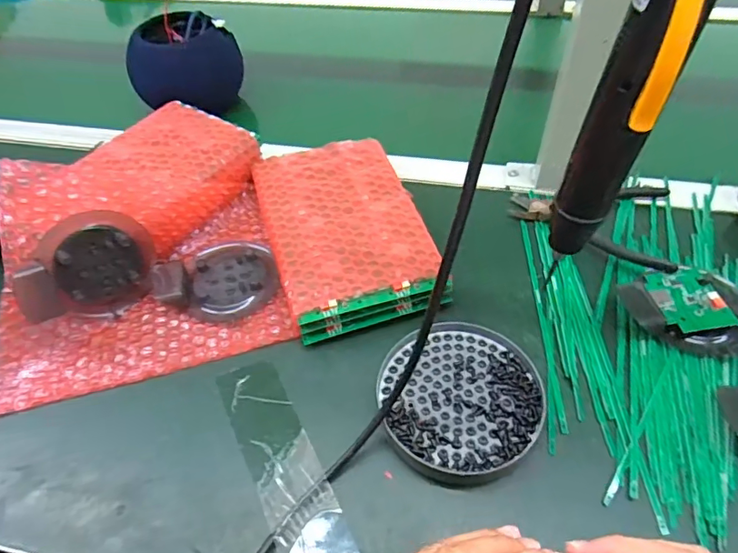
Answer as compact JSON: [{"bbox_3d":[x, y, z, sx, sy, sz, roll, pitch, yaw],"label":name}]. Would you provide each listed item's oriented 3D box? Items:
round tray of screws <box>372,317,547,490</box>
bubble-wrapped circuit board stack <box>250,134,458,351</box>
[{"bbox_3d":[0.065,0.086,0.364,0.110,0.017,0.117,-2,48,2],"label":"round tray of screws"},{"bbox_3d":[-0.024,-0.046,0.460,0.136,0.039,0.209,-15,49,-10],"label":"bubble-wrapped circuit board stack"}]

